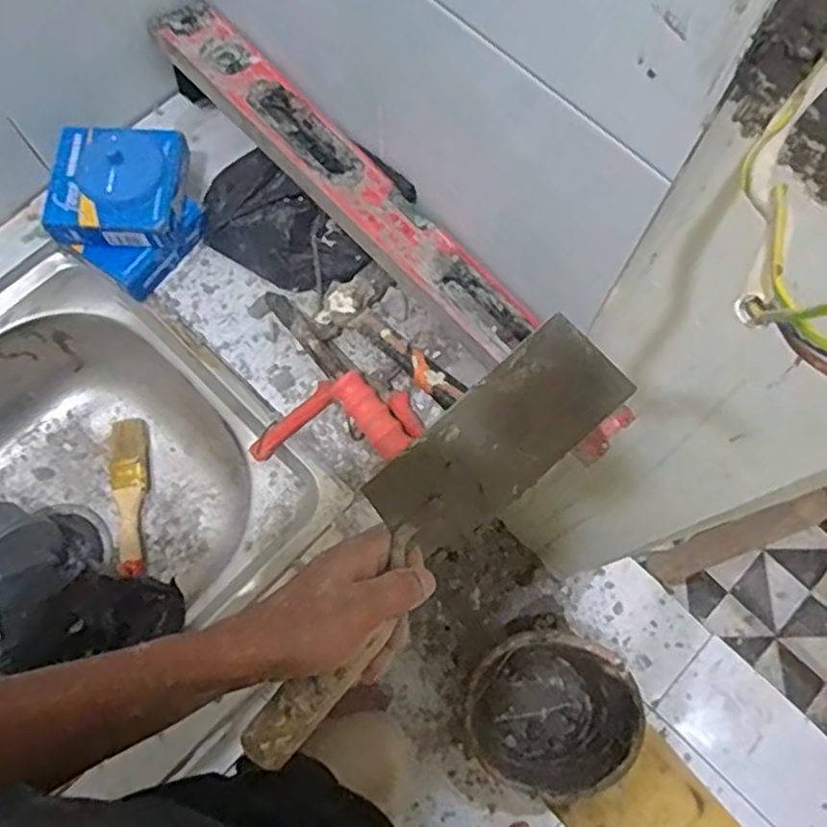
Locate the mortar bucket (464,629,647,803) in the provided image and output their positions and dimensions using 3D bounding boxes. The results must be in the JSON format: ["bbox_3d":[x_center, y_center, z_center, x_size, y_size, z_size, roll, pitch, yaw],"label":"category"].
[{"bbox_3d":[0.237,0.528,1.268,0.275,0.221,0.260,0,73,-1],"label":"mortar bucket"}]

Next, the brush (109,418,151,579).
[{"bbox_3d":[-0.300,0.087,0.744,0.039,0.024,0.163,-6,73,-2],"label":"brush"}]

